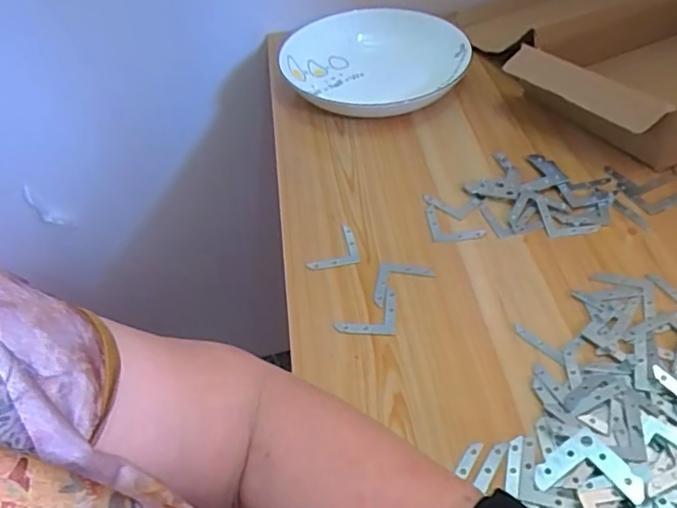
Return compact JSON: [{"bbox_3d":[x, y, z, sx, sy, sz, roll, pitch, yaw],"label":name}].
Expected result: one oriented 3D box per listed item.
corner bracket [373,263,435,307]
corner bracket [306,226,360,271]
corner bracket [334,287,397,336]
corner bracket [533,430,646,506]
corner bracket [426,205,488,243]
[{"bbox_3d":[0.049,0.024,0.432,0.041,0.005,0.040,6,44,11],"label":"corner bracket"},{"bbox_3d":[-0.007,-0.005,0.463,0.041,0.005,0.039,-10,43,-6],"label":"corner bracket"},{"bbox_3d":[0.020,0.041,0.418,0.043,0.004,0.041,0,43,5],"label":"corner bracket"},{"bbox_3d":[0.137,0.125,0.321,0.046,0.004,0.044,-29,45,-8],"label":"corner bracket"},{"bbox_3d":[0.090,-0.019,0.475,0.052,0.004,0.029,30,63,25],"label":"corner bracket"}]

